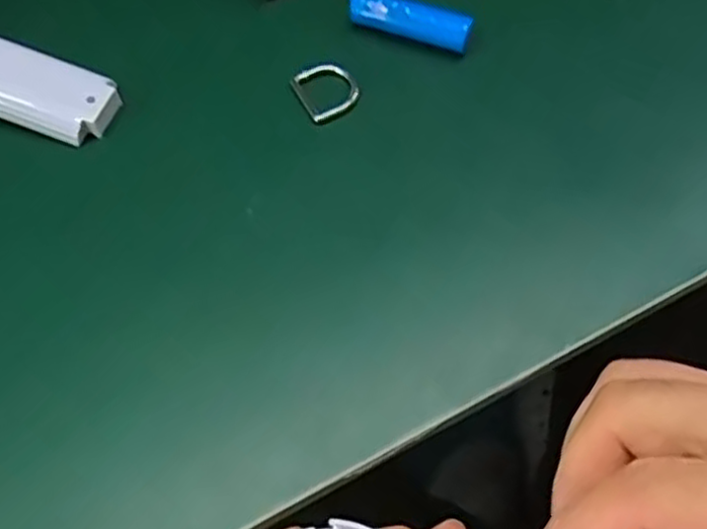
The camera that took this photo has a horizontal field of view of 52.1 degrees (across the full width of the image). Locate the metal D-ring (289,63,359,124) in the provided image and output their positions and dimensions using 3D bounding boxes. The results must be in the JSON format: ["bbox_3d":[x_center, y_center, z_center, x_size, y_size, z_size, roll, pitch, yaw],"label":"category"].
[{"bbox_3d":[-0.013,-0.091,0.381,0.032,0.009,0.032,-20,73,-15],"label":"metal D-ring"}]

